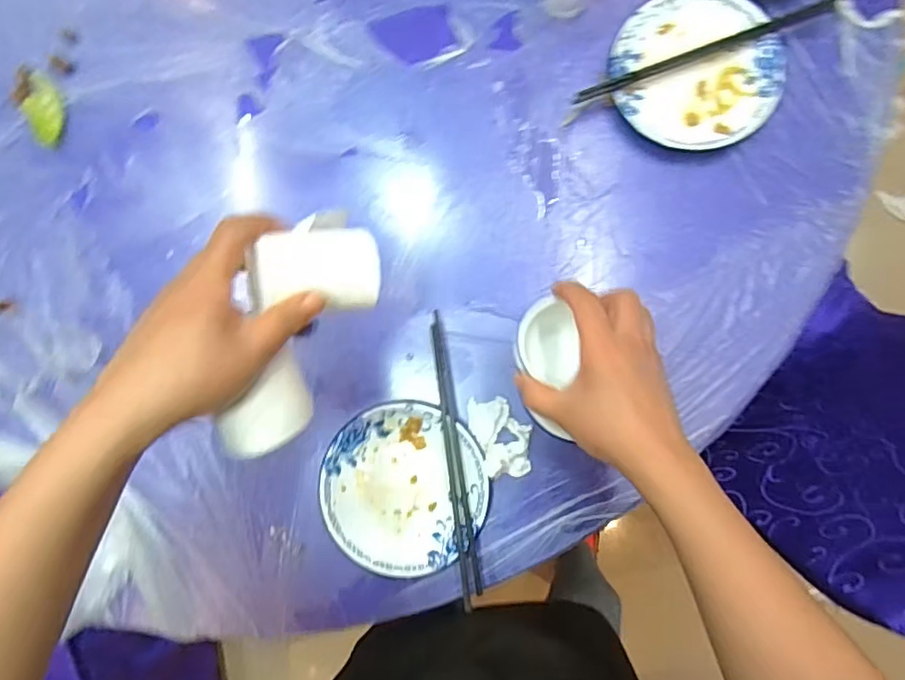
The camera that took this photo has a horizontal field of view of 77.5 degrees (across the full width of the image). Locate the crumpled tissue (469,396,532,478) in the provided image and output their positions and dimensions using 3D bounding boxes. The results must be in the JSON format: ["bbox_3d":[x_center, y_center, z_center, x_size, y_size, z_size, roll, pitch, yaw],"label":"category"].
[{"bbox_3d":[0.046,0.094,0.545,0.055,0.027,0.073,-4,88,0],"label":"crumpled tissue"}]

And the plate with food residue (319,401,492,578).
[{"bbox_3d":[-0.047,0.139,0.544,0.155,0.030,0.154,0,88,0],"label":"plate with food residue"}]

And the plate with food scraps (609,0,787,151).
[{"bbox_3d":[0.235,-0.259,0.542,0.158,0.022,0.143,32,88,5],"label":"plate with food scraps"}]

